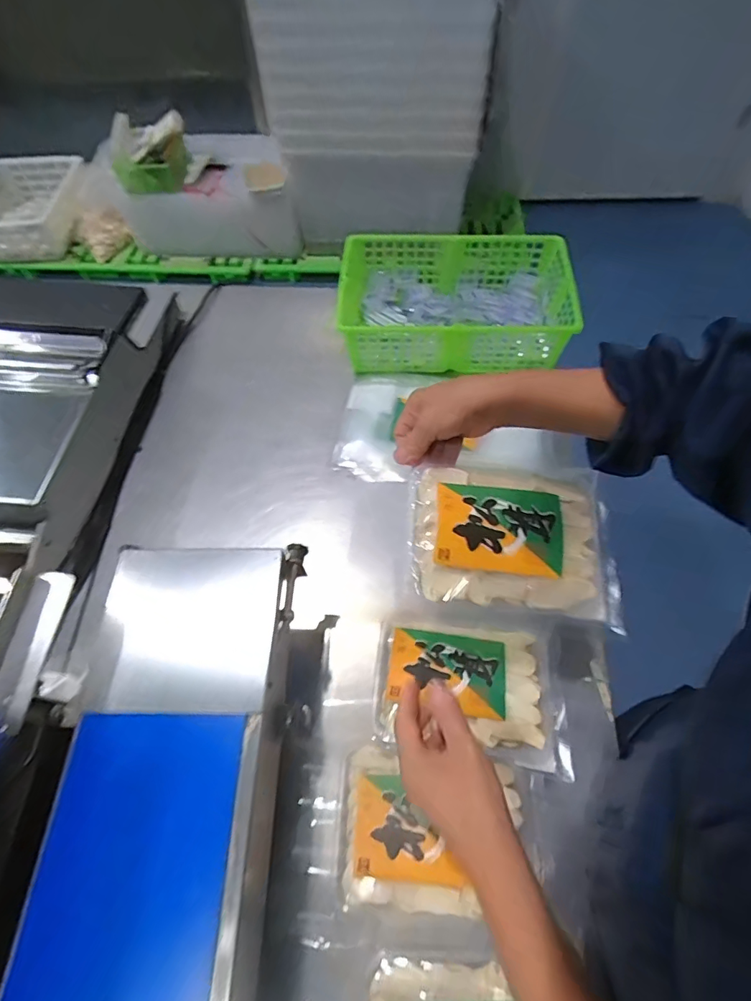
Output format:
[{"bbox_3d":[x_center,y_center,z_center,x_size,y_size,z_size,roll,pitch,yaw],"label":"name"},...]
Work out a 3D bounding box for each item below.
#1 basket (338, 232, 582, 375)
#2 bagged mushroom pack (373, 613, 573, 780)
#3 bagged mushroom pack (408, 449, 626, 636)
[{"bbox_3d":[0.122,-0.312,0.748,0.339,0.101,0.210,2,60,3],"label":"basket"},{"bbox_3d":[0.098,0.186,0.498,0.193,0.037,0.144,9,61,7],"label":"bagged mushroom pack"},{"bbox_3d":[0.133,0.026,0.443,0.193,0.032,0.146,13,74,-4],"label":"bagged mushroom pack"}]

